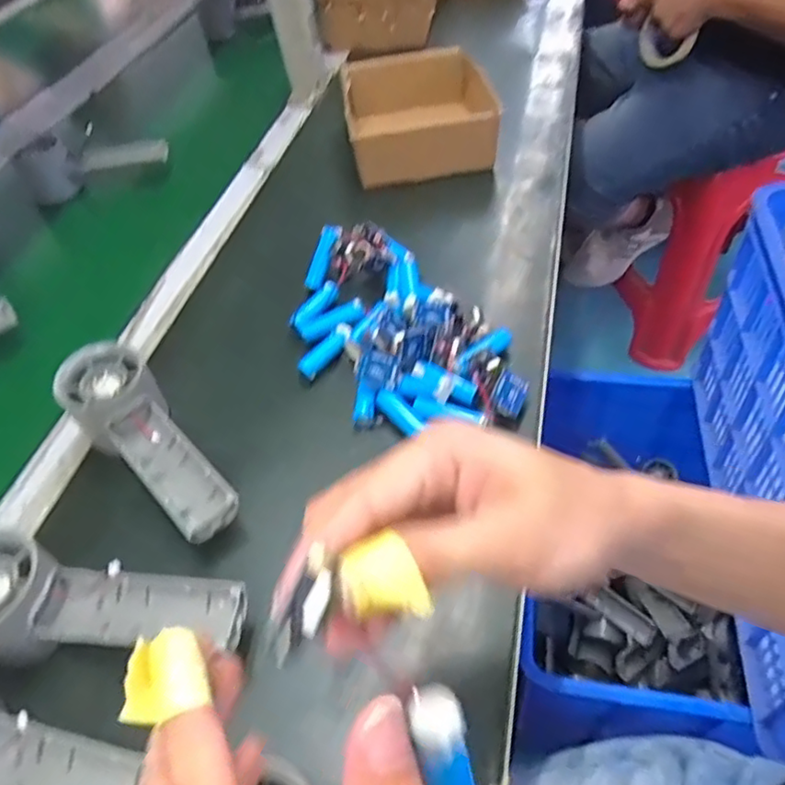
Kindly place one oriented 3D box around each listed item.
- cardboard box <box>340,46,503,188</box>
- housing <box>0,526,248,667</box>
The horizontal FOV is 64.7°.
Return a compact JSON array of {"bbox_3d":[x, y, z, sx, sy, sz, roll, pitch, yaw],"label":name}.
[{"bbox_3d":[0.023,-0.287,0.642,0.135,0.057,0.171,-8,49,0],"label":"cardboard box"},{"bbox_3d":[-0.157,0.115,0.323,0.156,0.050,0.057,5,50,11],"label":"housing"}]

